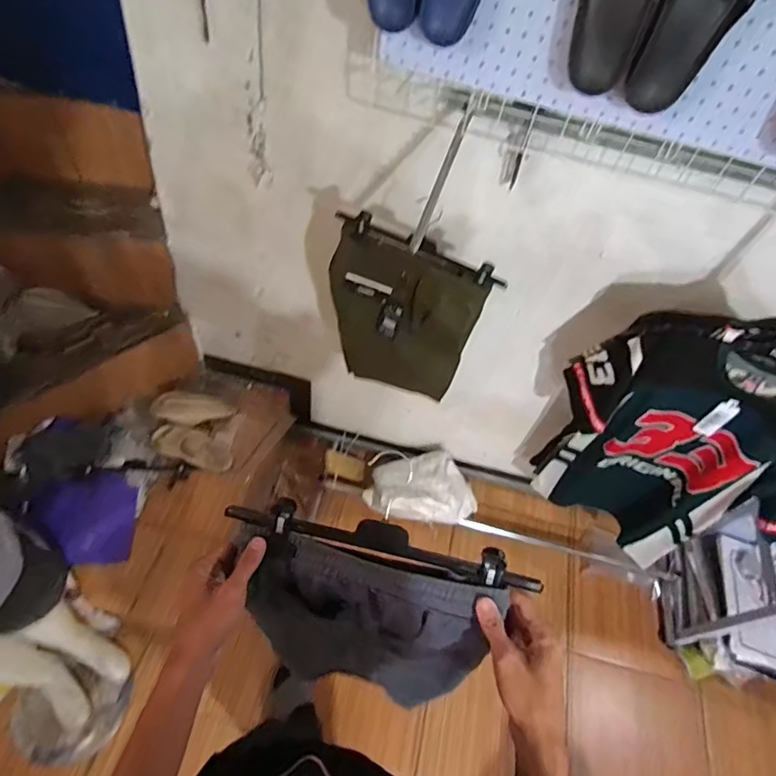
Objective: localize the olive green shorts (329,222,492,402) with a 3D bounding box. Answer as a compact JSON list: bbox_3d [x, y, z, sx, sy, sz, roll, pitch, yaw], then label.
[{"bbox_3d":[0.027,-0.138,1.108,0.322,0.388,0.052,21,56,11],"label":"olive green shorts"}]

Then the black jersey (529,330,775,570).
[{"bbox_3d":[0.641,0.161,1.190,0.528,0.677,0.113,32,59,18],"label":"black jersey"}]

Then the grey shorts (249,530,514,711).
[{"bbox_3d":[-0.031,0.325,0.653,0.274,0.360,0.094,14,55,6],"label":"grey shorts"}]

